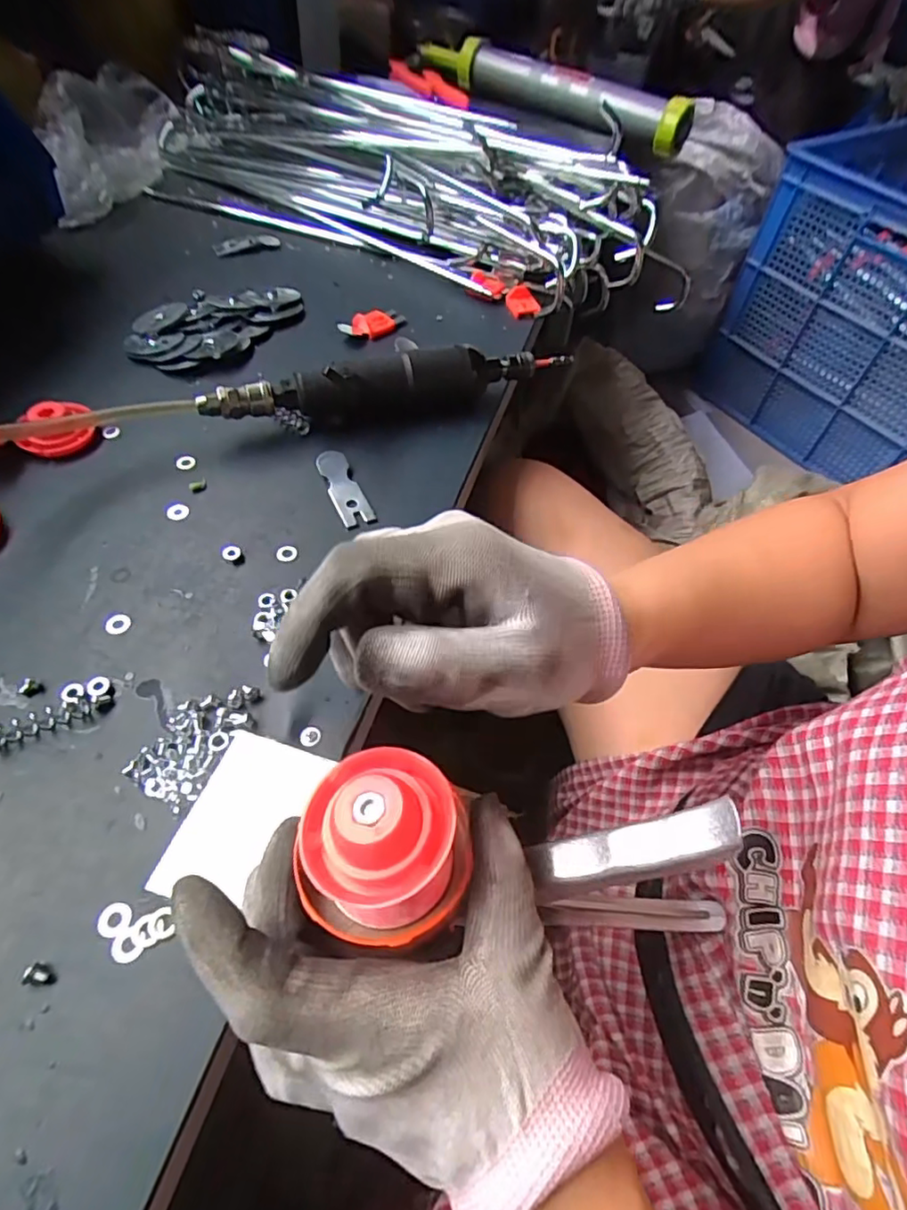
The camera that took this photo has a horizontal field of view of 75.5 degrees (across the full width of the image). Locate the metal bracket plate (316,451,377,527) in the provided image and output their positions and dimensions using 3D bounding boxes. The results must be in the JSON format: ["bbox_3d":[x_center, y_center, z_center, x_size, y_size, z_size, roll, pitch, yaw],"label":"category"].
[{"bbox_3d":[-0.071,-0.077,0.384,0.020,0.004,0.064,-25,66,-11],"label":"metal bracket plate"}]

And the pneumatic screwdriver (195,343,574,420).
[{"bbox_3d":[-0.038,-0.160,0.427,0.276,0.042,0.037,-14,56,-12],"label":"pneumatic screwdriver"}]

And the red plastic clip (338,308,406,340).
[{"bbox_3d":[-0.069,-0.243,0.505,0.062,0.016,0.022,-27,60,-20],"label":"red plastic clip"}]

